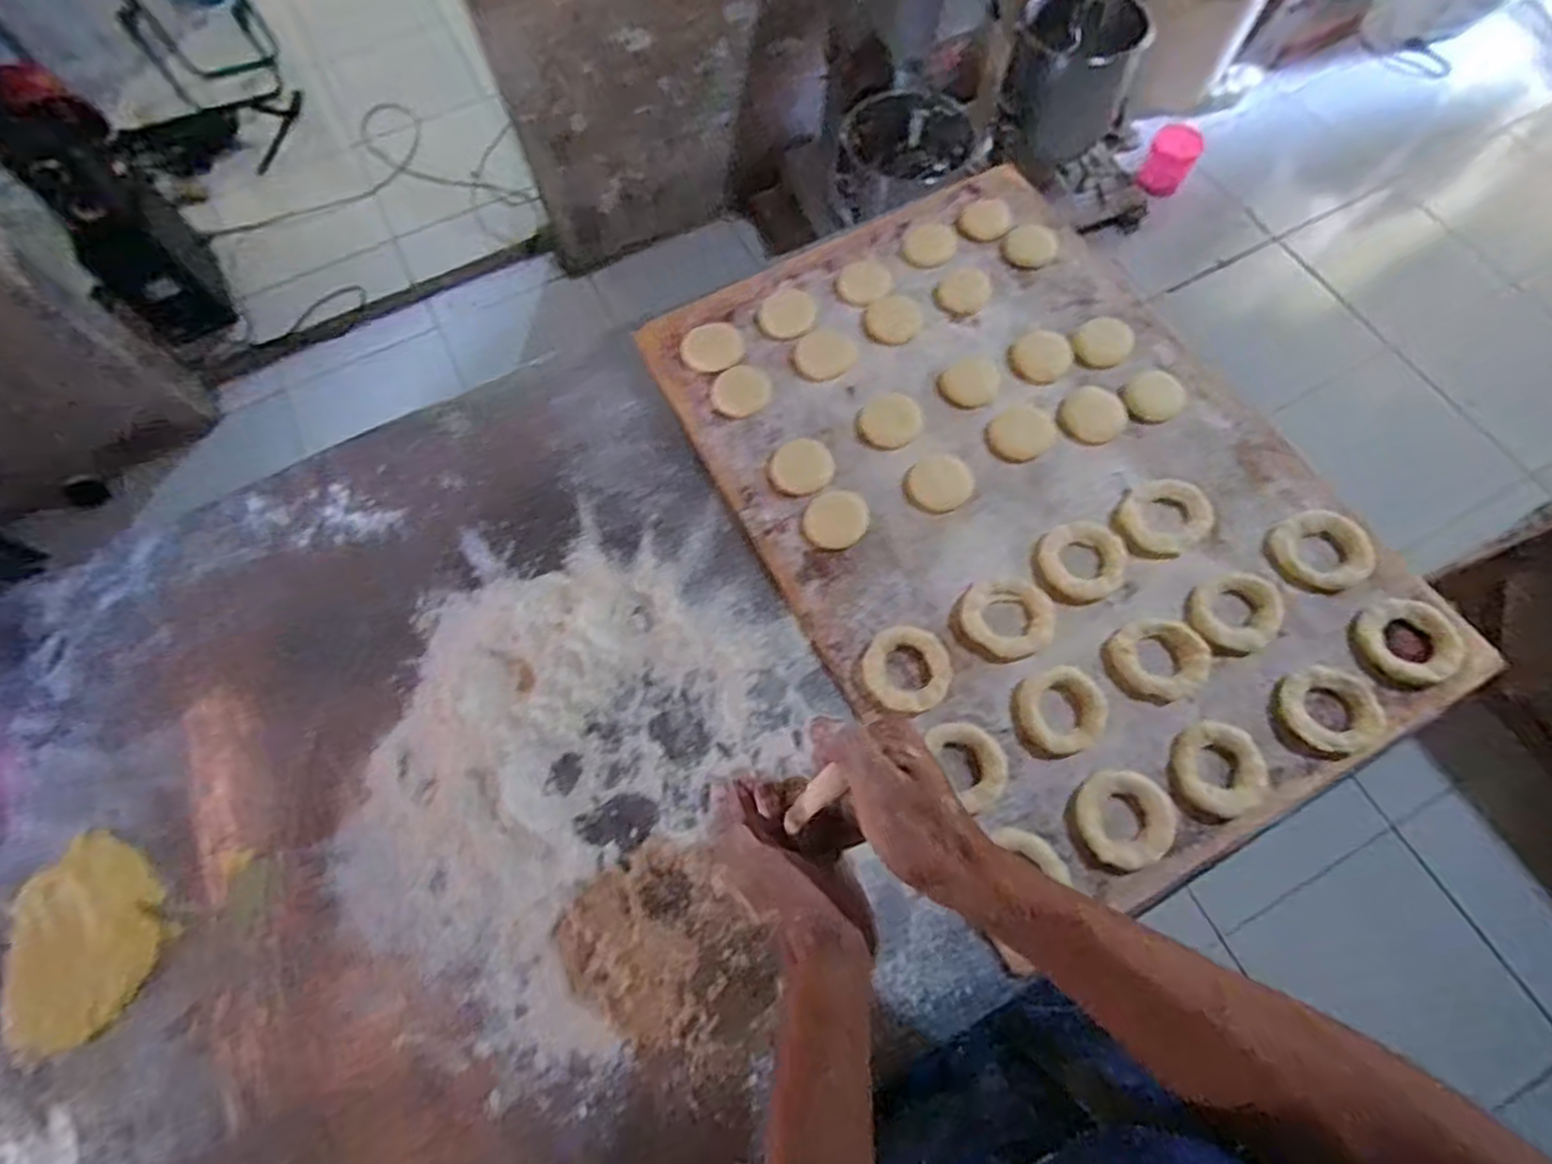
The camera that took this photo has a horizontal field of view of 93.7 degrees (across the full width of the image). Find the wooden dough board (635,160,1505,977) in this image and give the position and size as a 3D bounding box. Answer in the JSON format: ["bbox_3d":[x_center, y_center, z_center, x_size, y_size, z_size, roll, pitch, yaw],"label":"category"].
[{"bbox_3d":[0.192,-0.085,0.589,0.408,0.028,0.589,-26,69,-8],"label":"wooden dough board"}]

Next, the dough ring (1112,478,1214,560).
[{"bbox_3d":[0.299,-0.050,0.564,0.066,0.018,0.060,-1,68,2],"label":"dough ring"}]

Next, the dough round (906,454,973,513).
[{"bbox_3d":[0.132,-0.080,0.589,0.049,0.008,0.049,-1,68,2],"label":"dough round"}]

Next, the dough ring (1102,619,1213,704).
[{"bbox_3d":[0.274,0.056,0.522,0.064,0.014,0.060,-1,68,2],"label":"dough ring"}]

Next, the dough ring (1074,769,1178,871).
[{"bbox_3d":[0.232,0.157,0.483,0.060,0.011,0.061,-1,68,2],"label":"dough ring"}]

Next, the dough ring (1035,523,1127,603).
[{"bbox_3d":[0.233,-0.017,0.549,0.061,0.017,0.058,-1,68,2],"label":"dough ring"}]

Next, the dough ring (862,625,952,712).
[{"bbox_3d":[0.095,0.063,0.530,0.062,0.013,0.060,-1,68,2],"label":"dough ring"}]

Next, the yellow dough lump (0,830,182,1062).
[{"bbox_3d":[-0.466,0.239,0.484,0.110,0.016,0.117,-1,68,2],"label":"yellow dough lump"}]

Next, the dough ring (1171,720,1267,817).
[{"bbox_3d":[0.297,0.124,0.488,0.052,0.013,0.060,-14,68,-4],"label":"dough ring"}]

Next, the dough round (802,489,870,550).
[{"bbox_3d":[0.049,-0.050,0.581,0.052,0.010,0.044,-27,70,-9],"label":"dough round"}]

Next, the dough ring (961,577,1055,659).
[{"bbox_3d":[0.173,0.025,0.540,0.064,0.015,0.062,-1,68,2],"label":"dough ring"}]

